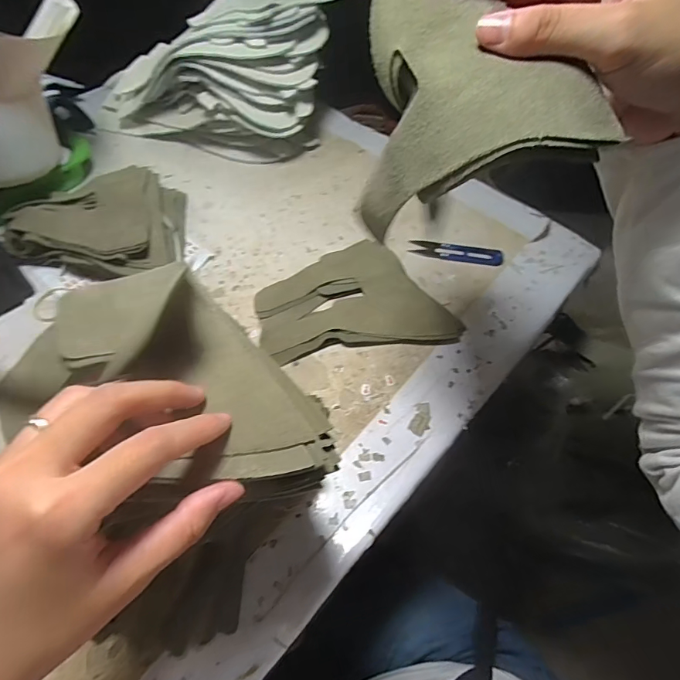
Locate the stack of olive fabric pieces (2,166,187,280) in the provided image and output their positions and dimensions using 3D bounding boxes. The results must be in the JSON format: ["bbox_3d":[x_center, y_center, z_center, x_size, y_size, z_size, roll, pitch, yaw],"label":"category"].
[{"bbox_3d":[-0.248,-0.135,0.507,0.183,0.058,0.144,12,57,7],"label":"stack of olive fabric pieces"}]

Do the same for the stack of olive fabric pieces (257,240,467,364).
[{"bbox_3d":[0.014,-0.043,0.472,0.192,0.018,0.126,-6,57,-5],"label":"stack of olive fabric pieces"}]

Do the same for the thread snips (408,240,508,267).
[{"bbox_3d":[0.133,-0.100,0.518,0.103,0.006,0.028,12,57,7],"label":"thread snips"}]

